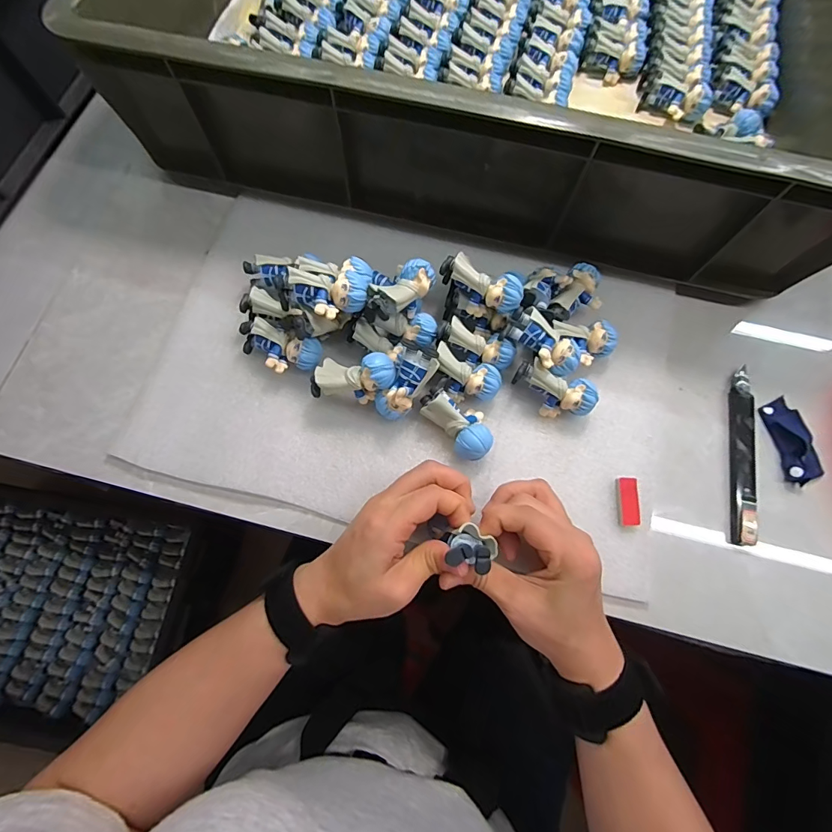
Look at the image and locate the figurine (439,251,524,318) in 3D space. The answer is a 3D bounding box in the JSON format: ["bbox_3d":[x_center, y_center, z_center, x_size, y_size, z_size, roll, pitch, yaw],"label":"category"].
[{"bbox_3d":[0.048,-0.096,0.319,0.063,0.026,0.028,23,75,7],"label":"figurine"}]

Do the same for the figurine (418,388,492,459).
[{"bbox_3d":[0.033,0.005,0.317,0.035,0.026,0.061,-38,77,-11],"label":"figurine"}]

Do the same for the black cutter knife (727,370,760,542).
[{"bbox_3d":[0.253,0.028,0.324,0.019,0.012,0.139,10,73,3],"label":"black cutter knife"}]

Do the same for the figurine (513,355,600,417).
[{"bbox_3d":[0.106,-0.017,0.323,0.062,0.028,0.030,22,74,6],"label":"figurine"}]

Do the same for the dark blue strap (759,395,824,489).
[{"bbox_3d":[0.293,0.018,0.324,0.029,0.010,0.065,-12,74,-4],"label":"dark blue strap"}]

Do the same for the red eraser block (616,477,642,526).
[{"bbox_3d":[0.158,0.063,0.311,0.016,0.004,0.035,5,73,2],"label":"red eraser block"}]

